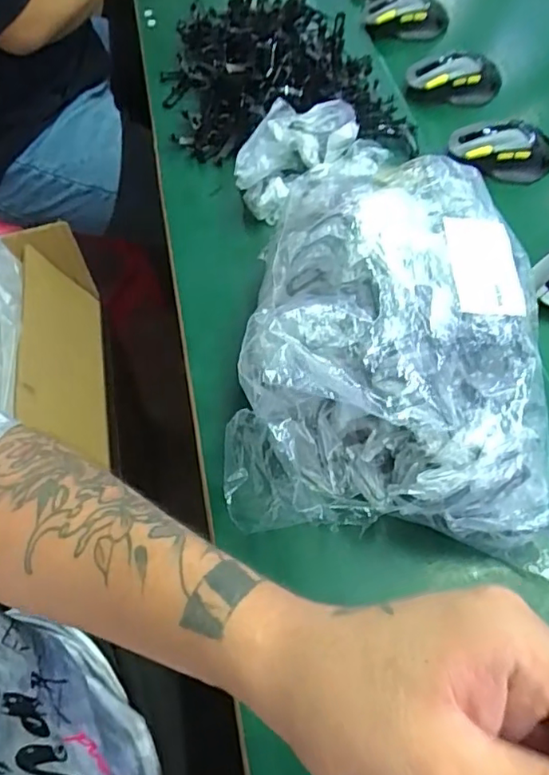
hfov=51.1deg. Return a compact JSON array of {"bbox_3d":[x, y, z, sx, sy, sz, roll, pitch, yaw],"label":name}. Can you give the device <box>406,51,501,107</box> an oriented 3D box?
[{"bbox_3d":[0.206,-0.350,0.652,0.104,0.034,0.051,1,59,1],"label":"device"}]

